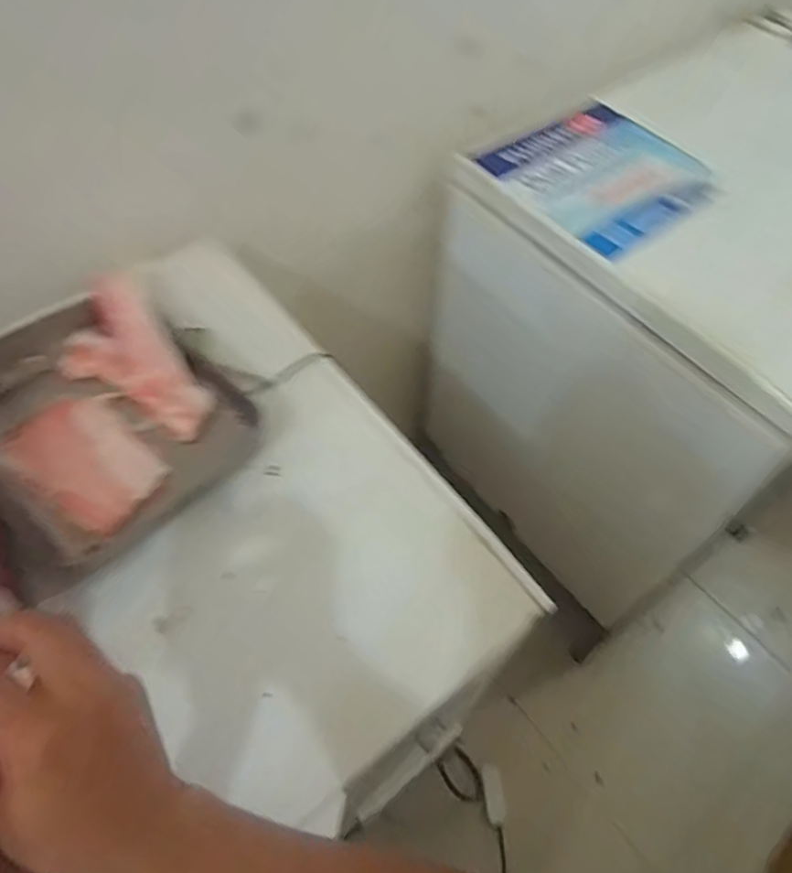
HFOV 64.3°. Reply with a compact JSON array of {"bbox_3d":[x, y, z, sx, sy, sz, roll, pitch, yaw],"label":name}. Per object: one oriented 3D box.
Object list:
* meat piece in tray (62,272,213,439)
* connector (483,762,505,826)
[{"bbox_3d":[-0.280,-0.090,0.717,0.192,0.024,0.124,29,75,5],"label":"meat piece in tray"},{"bbox_3d":[0.223,0.815,1.437,0.042,0.027,0.124,0,43,-2],"label":"connector"}]

